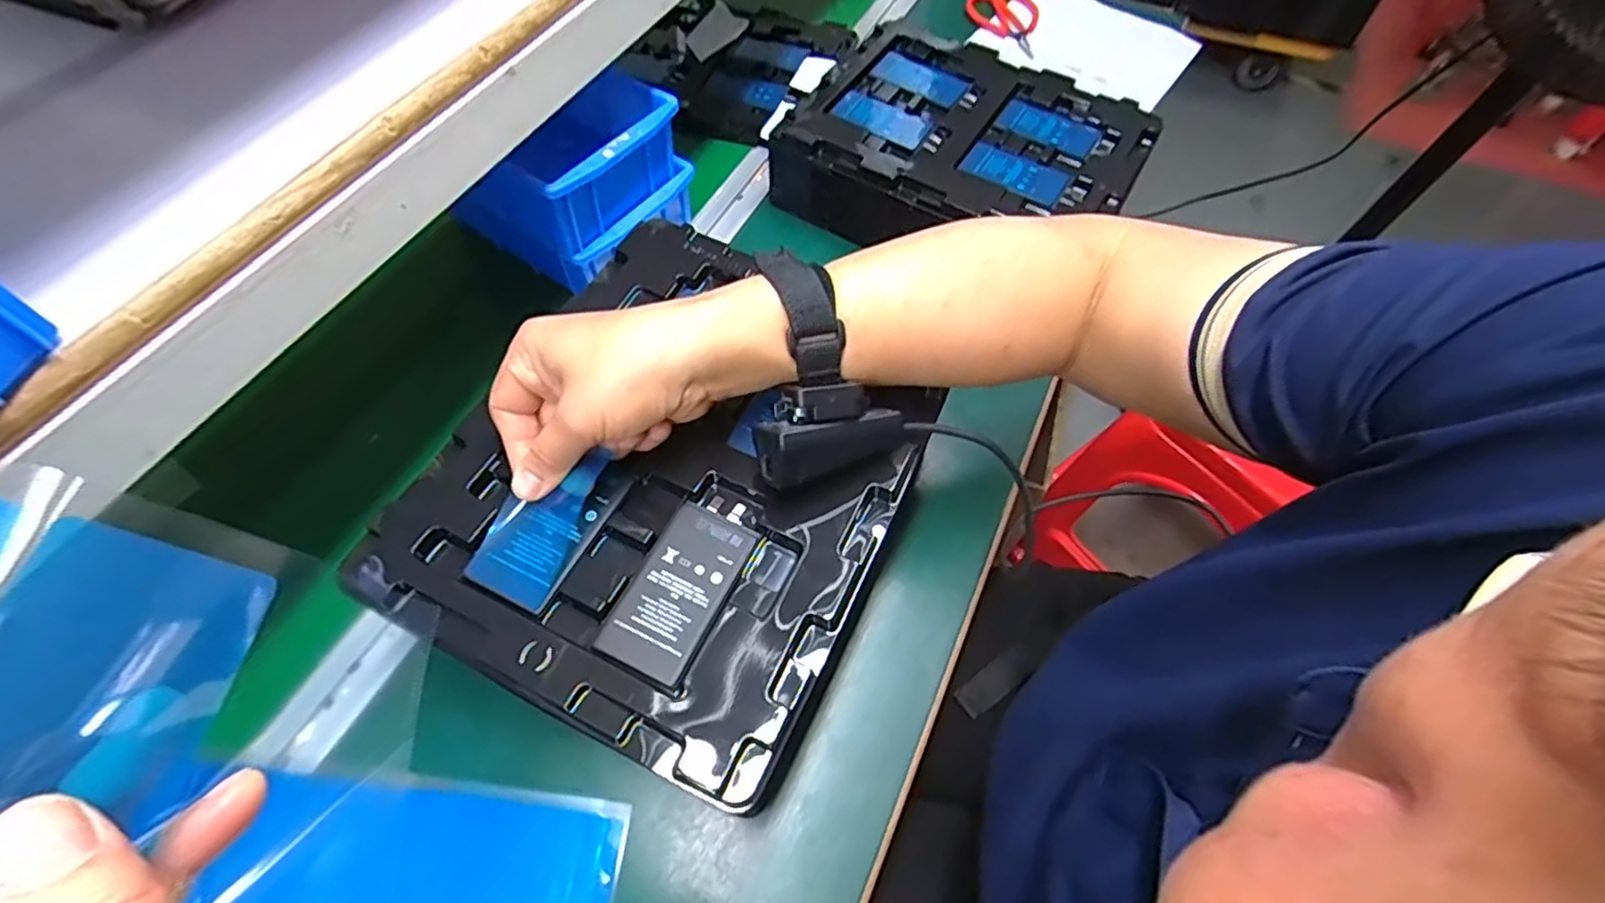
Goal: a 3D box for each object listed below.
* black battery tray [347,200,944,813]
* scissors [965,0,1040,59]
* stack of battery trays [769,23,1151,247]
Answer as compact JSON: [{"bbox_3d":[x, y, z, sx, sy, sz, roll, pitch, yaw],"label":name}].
[{"bbox_3d":[-0.062,0.002,0.358,0.224,0.026,0.267,23,61,12],"label":"black battery tray"},{"bbox_3d":[0.243,-0.503,0.802,0.081,0.012,0.105,-10,73,-3],"label":"scissors"},{"bbox_3d":[0.147,-0.272,0.614,0.277,0.067,0.232,28,62,14],"label":"stack of battery trays"}]

